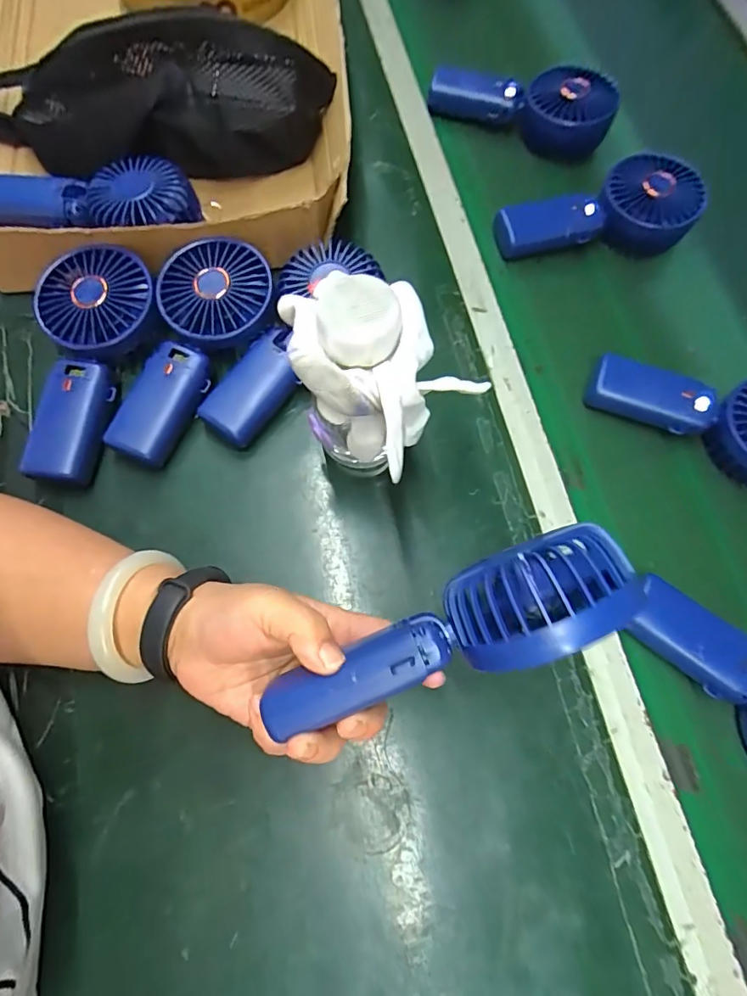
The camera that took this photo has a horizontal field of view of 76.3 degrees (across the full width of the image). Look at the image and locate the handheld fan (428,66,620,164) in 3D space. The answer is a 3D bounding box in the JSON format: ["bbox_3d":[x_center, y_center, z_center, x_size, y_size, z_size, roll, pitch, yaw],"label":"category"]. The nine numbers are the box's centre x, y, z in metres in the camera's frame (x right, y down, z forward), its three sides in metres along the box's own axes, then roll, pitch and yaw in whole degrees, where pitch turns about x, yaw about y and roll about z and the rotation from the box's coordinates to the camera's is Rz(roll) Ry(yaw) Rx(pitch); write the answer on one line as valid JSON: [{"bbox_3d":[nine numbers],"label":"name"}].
[{"bbox_3d":[0.150,-0.402,0.490,0.183,0.061,0.068,24,72,3],"label":"handheld fan"}]

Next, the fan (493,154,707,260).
[{"bbox_3d":[0.212,-0.260,0.438,0.182,0.033,0.083,-17,73,-5],"label":"fan"}]

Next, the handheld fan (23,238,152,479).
[{"bbox_3d":[-0.224,-0.102,0.364,0.091,0.053,0.179,18,72,5],"label":"handheld fan"}]

